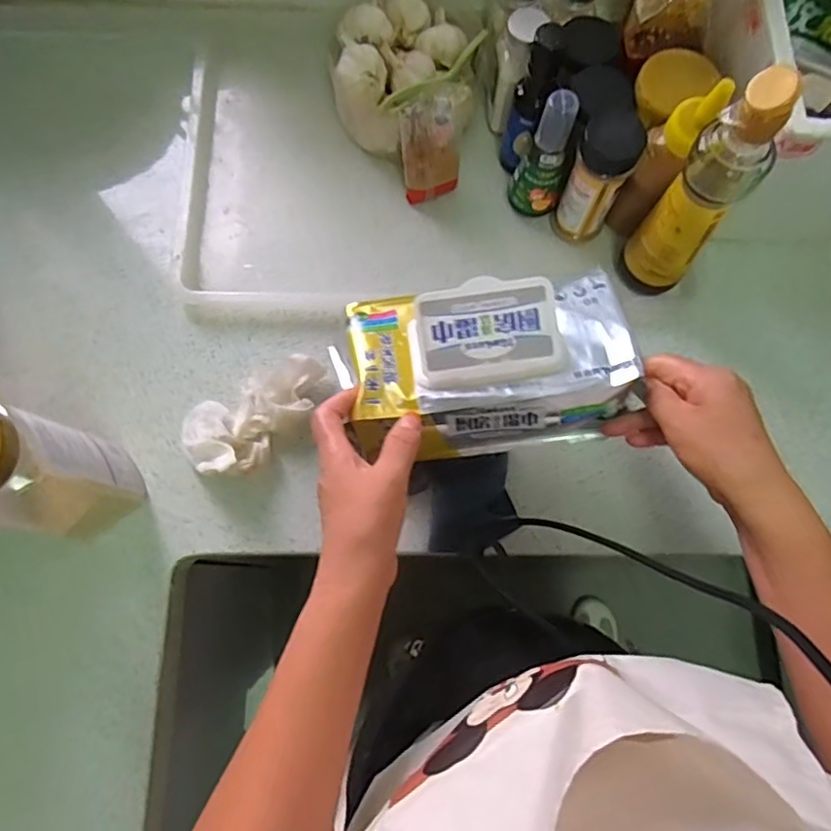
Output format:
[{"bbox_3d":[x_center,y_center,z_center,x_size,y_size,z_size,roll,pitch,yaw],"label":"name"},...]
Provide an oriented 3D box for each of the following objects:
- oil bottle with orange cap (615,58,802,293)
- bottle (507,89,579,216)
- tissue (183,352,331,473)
[{"bbox_3d":[0.239,-0.178,0.508,0.063,0.247,0.053,39,79,8],"label":"oil bottle with orange cap"},{"bbox_3d":[0.122,-0.254,0.578,0.047,0.143,0.056,10,76,1],"label":"bottle"},{"bbox_3d":[-0.145,0.002,0.559,0.146,0.049,0.086,-29,78,-8],"label":"tissue"}]

